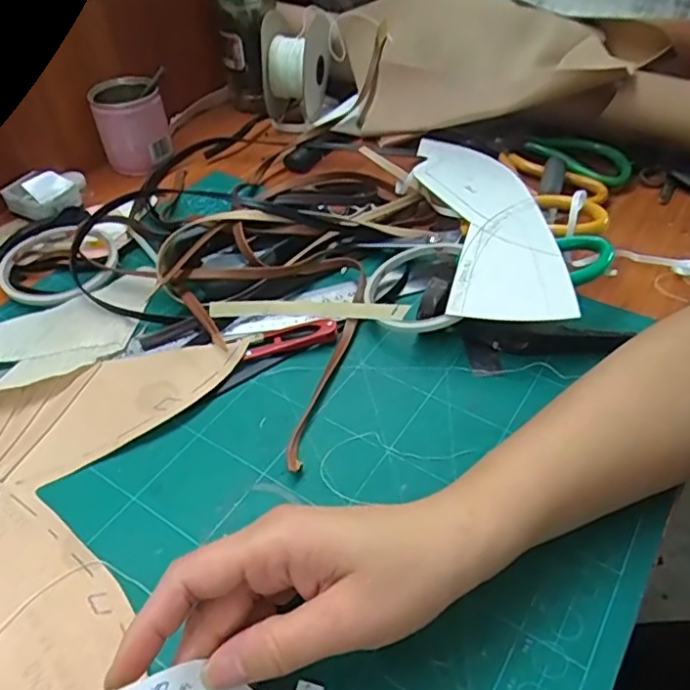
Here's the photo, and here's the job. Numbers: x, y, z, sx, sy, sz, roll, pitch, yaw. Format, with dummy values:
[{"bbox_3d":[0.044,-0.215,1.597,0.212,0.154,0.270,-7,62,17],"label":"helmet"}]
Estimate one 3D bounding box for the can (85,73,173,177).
[{"bbox_3d":[-0.206,-0.215,0.575,0.066,0.067,0.073,-15,47,-14],"label":"can"}]

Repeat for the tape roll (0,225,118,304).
[{"bbox_3d":[-0.222,-0.065,0.459,0.086,0.008,0.088,0,45,0],"label":"tape roll"}]

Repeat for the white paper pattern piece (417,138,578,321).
[{"bbox_3d":[0.109,-0.105,0.476,0.086,0.042,0.256,-1,45,-1],"label":"white paper pattern piece"}]

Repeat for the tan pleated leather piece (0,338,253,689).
[{"bbox_3d":[-0.183,0.073,0.323,0.208,0.011,0.206,2,45,2],"label":"tan pleated leather piece"}]

